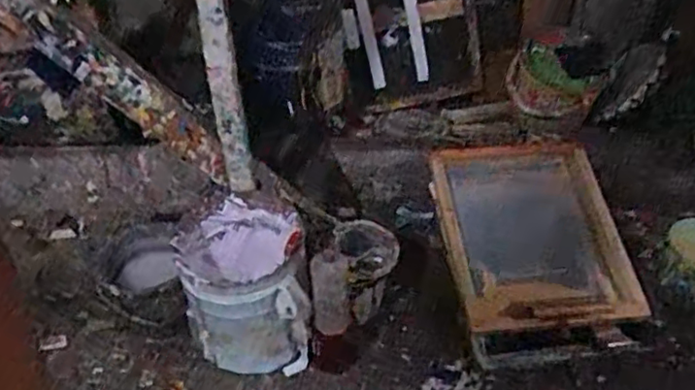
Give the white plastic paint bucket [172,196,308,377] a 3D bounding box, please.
[{"bbox_3d":[-0.240,0.228,1.527,0.284,0.338,0.279,-5,40,-5],"label":"white plastic paint bucket"}]

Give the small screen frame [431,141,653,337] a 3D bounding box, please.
[{"bbox_3d":[0.494,0.100,1.729,0.444,0.104,0.556,-13,65,5],"label":"small screen frame"}]

